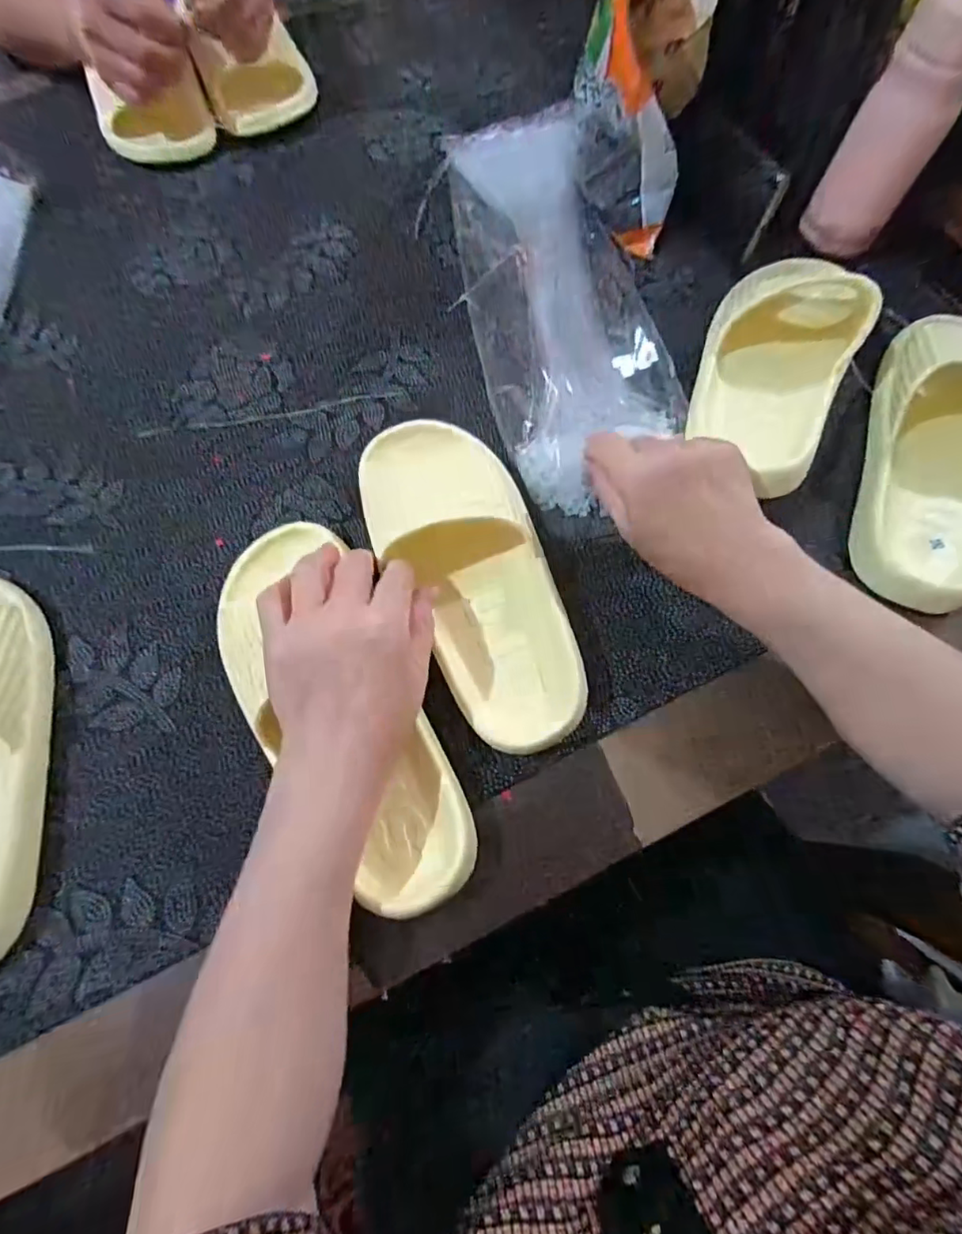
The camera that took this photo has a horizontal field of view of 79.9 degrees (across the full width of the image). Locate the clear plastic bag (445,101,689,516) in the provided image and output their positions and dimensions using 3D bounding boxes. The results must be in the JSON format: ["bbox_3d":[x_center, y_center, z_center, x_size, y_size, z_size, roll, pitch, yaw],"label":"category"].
[{"bbox_3d":[0.063,-0.281,0.475,0.147,0.033,0.432,-6,67,-1],"label":"clear plastic bag"}]

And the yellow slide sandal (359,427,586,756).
[{"bbox_3d":[-0.007,-0.030,0.360,0.092,0.075,0.224,-21,70,-5],"label":"yellow slide sandal"}]

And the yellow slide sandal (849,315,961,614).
[{"bbox_3d":[0.329,-0.121,0.394,0.099,0.056,0.250,18,71,9],"label":"yellow slide sandal"}]

